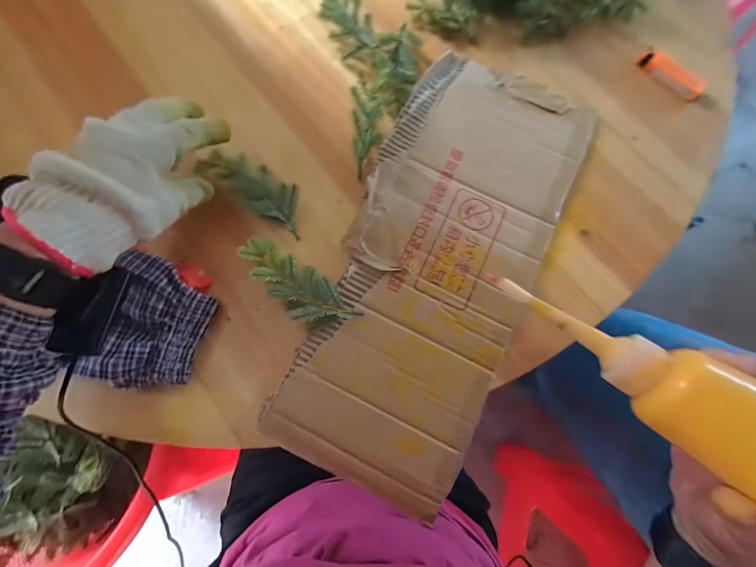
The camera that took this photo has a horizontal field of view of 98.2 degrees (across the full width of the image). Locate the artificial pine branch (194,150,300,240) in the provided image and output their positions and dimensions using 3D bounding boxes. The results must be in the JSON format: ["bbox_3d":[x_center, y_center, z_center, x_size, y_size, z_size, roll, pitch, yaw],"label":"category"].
[{"bbox_3d":[-0.122,-0.097,0.333,0.117,0.019,0.043,35,78,7],"label":"artificial pine branch"}]

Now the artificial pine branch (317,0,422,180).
[{"bbox_3d":[0.003,-0.244,0.364,0.109,0.043,0.233,-13,77,-5],"label":"artificial pine branch"}]

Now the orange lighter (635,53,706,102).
[{"bbox_3d":[0.348,-0.248,0.388,0.028,0.012,0.079,-38,80,-10],"label":"orange lighter"}]

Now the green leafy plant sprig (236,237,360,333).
[{"bbox_3d":[-0.078,0.001,0.307,0.118,0.019,0.044,42,79,8],"label":"green leafy plant sprig"}]

